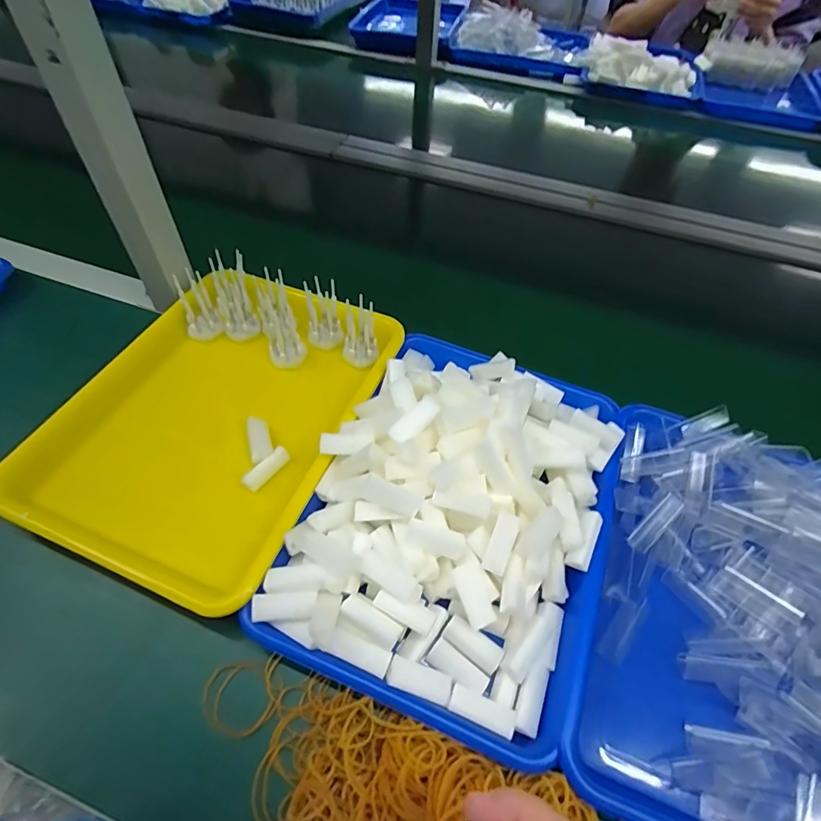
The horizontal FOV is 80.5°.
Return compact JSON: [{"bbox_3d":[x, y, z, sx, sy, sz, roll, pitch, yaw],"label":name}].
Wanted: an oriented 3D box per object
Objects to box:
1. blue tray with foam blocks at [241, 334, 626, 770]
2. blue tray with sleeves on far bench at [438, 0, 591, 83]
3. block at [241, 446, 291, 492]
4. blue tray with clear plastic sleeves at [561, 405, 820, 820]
[{"bbox_3d":[0.045,0.062,0.396,0.227,0.069,0.319,20,54,12],"label":"blue tray with foam blocks"},{"bbox_3d":[0.253,-0.885,1.160,0.336,0.080,0.227,14,53,8],"label":"blue tray with sleeves on far bench"},{"bbox_3d":[-0.128,0.052,0.433,0.012,0.013,0.047,32,58,20],"label":"block"},{"bbox_3d":[0.267,0.149,0.361,0.242,0.054,0.318,20,54,12],"label":"blue tray with clear plastic sleeves"}]

